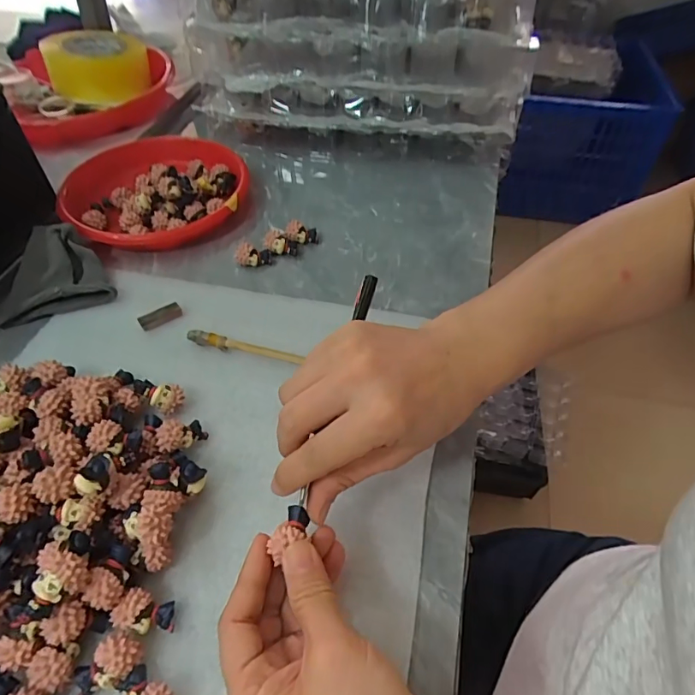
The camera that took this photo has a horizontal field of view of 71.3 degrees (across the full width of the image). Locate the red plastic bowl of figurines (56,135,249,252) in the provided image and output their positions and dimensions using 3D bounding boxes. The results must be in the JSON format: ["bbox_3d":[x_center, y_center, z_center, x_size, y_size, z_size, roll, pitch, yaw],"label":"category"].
[{"bbox_3d":[-0.189,-0.158,0.487,0.177,0.042,0.167,0,49,-1],"label":"red plastic bowl of figurines"}]

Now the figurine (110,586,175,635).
[{"bbox_3d":[-0.102,0.136,0.246,0.025,0.020,0.018,9,50,7],"label":"figurine"}]

